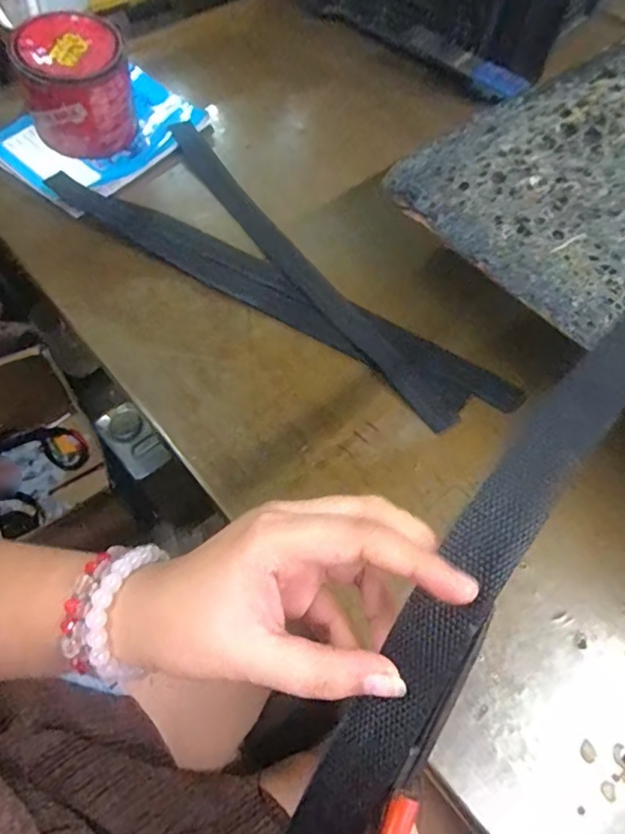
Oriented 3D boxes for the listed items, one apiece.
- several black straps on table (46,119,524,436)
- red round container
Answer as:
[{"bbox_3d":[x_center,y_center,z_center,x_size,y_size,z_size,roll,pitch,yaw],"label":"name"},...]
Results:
[{"bbox_3d":[-0.036,-0.128,0.512,0.457,0.021,0.155,42,66,18],"label":"several black straps on table"},{"bbox_3d":[-0.242,-0.336,0.553,0.103,0.101,0.091,-22,67,-14],"label":"red round container"}]

